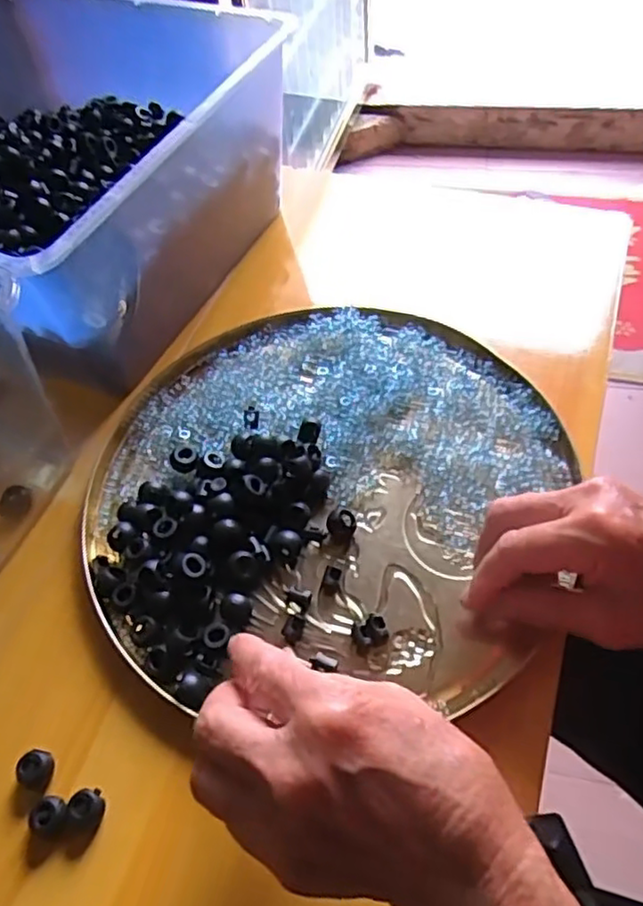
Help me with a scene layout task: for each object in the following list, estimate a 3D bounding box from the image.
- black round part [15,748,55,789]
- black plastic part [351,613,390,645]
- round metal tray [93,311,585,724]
[{"bbox_3d":[-0.143,0.158,0.325,0.015,0.009,0.016,-2,55,3],"label":"black round part"},{"bbox_3d":[0.026,0.096,0.350,0.019,0.005,0.016,-14,55,-5],"label":"black plastic part"},{"bbox_3d":[0.000,0.011,0.405,0.282,0.032,0.261,-1,55,4],"label":"round metal tray"}]

